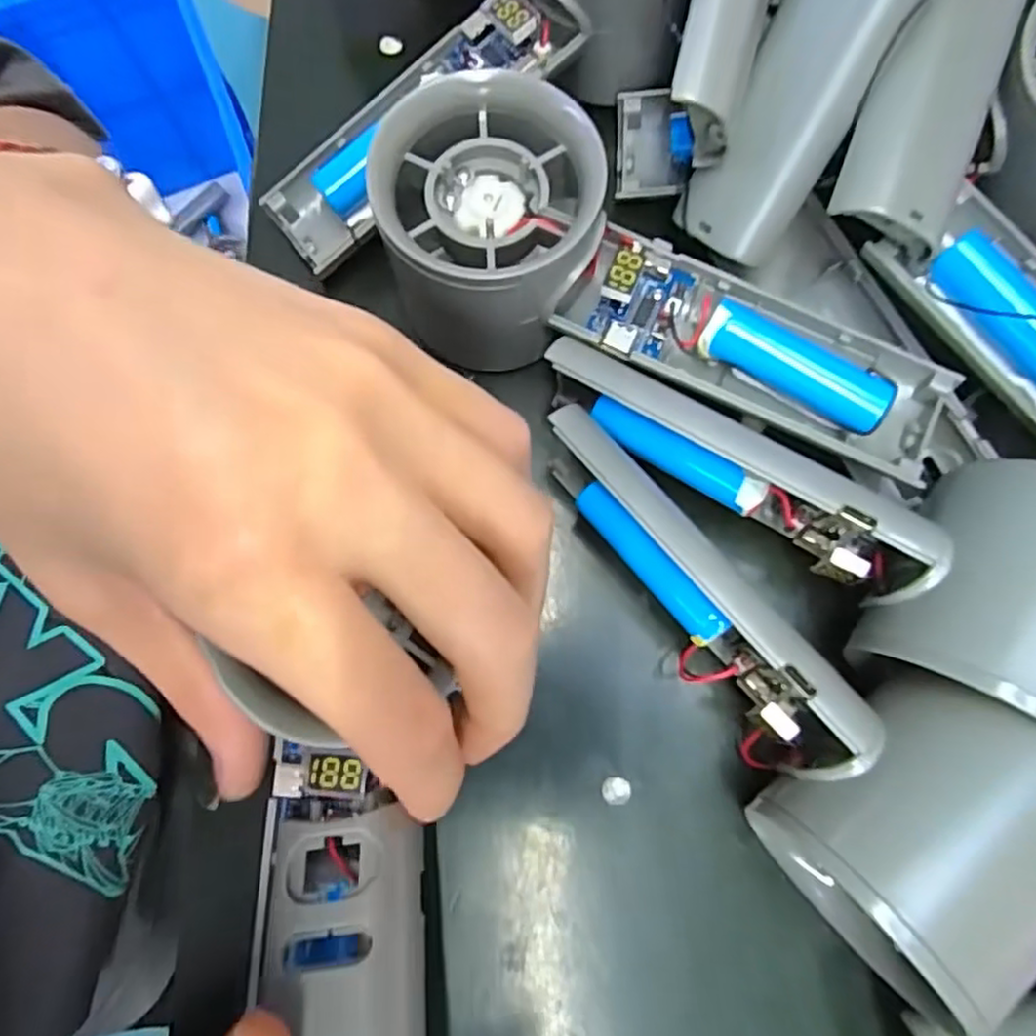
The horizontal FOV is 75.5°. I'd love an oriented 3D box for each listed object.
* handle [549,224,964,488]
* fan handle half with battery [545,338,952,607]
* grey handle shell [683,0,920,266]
[{"bbox_3d":[0.063,-0.043,0.177,0.100,0.017,0.034,25,79,5],"label":"handle"},{"bbox_3d":[0.054,-0.014,0.176,0.104,0.034,0.020,34,80,7],"label":"fan handle half with battery"},{"bbox_3d":[0.077,-0.118,0.166,0.030,0.011,0.103,31,124,6],"label":"grey handle shell"}]

